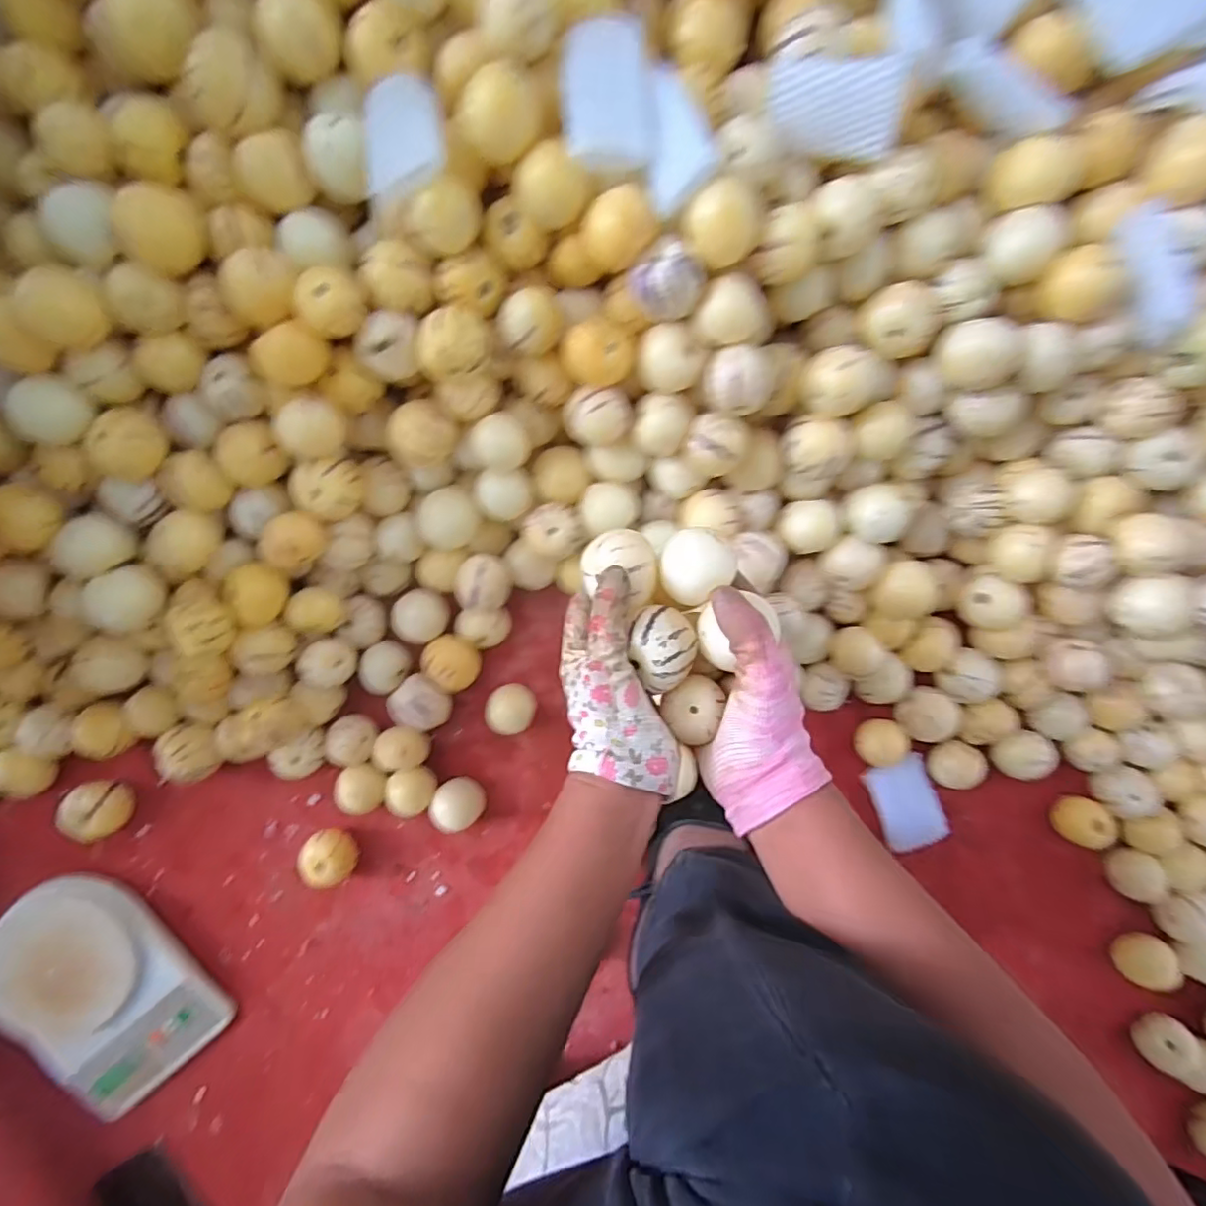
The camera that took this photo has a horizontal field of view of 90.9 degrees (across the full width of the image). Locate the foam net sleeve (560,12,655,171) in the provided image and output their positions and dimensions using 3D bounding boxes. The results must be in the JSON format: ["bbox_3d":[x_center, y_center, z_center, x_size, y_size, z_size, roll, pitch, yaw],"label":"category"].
[{"bbox_3d":[0.002,-0.339,0.398,0.058,0.020,0.082,-3,109,-4],"label":"foam net sleeve"}]

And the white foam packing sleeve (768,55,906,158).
[{"bbox_3d":[0.154,-0.332,0.401,0.084,0.052,0.016,12,51,16],"label":"white foam packing sleeve"}]

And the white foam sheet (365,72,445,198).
[{"bbox_3d":[-0.133,-0.314,0.398,0.052,0.017,0.079,-9,91,0],"label":"white foam sheet"}]

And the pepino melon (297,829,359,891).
[{"bbox_3d":[-0.266,0.247,0.586,0.049,0.044,0.051,-40,91,0],"label":"pepino melon"}]

